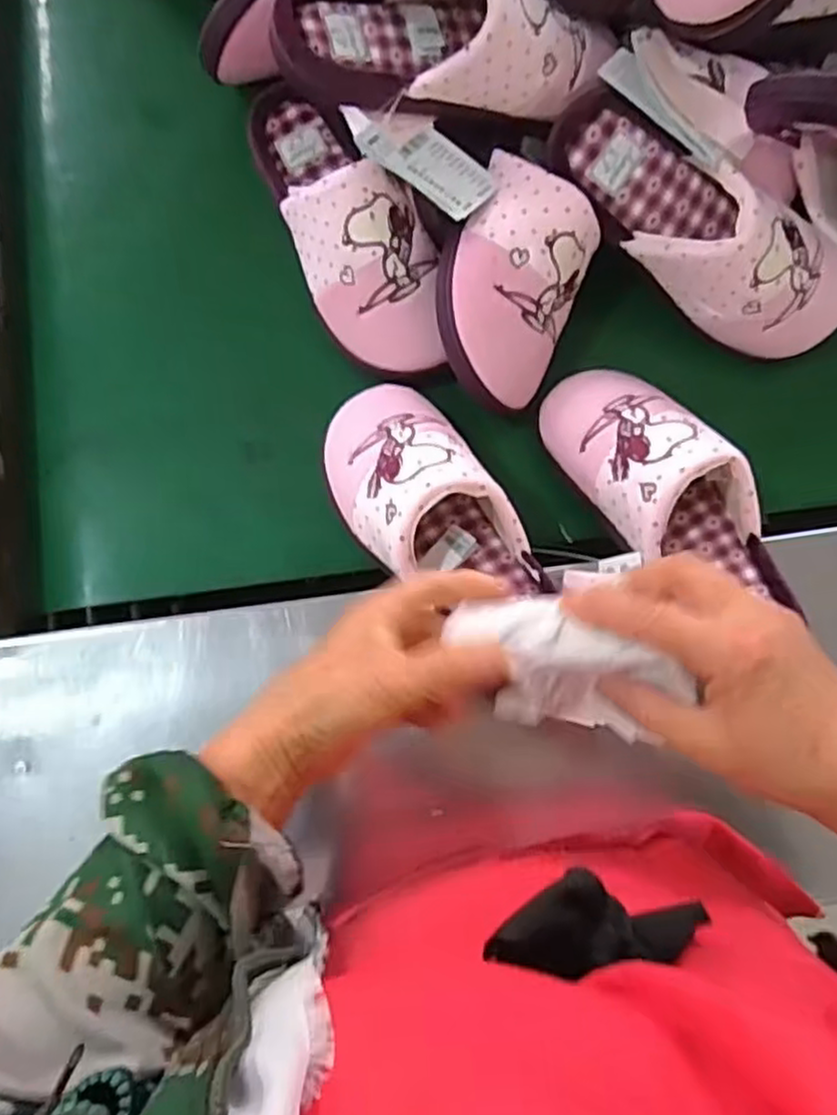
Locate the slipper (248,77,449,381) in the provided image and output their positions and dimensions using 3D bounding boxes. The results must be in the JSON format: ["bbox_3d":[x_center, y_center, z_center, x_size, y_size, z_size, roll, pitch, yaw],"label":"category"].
[{"bbox_3d":[-0.046,-0.238,0.508,0.088,0.067,0.229,-22,82,-5],"label":"slipper"}]

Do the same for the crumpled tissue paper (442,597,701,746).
[{"bbox_3d":[0.065,0.049,0.332,0.100,0.045,0.056,10,81,0],"label":"crumpled tissue paper"}]

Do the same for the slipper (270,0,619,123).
[{"bbox_3d":[0.019,-0.333,0.463,0.211,0.072,0.079,0,81,-1],"label":"slipper"}]

